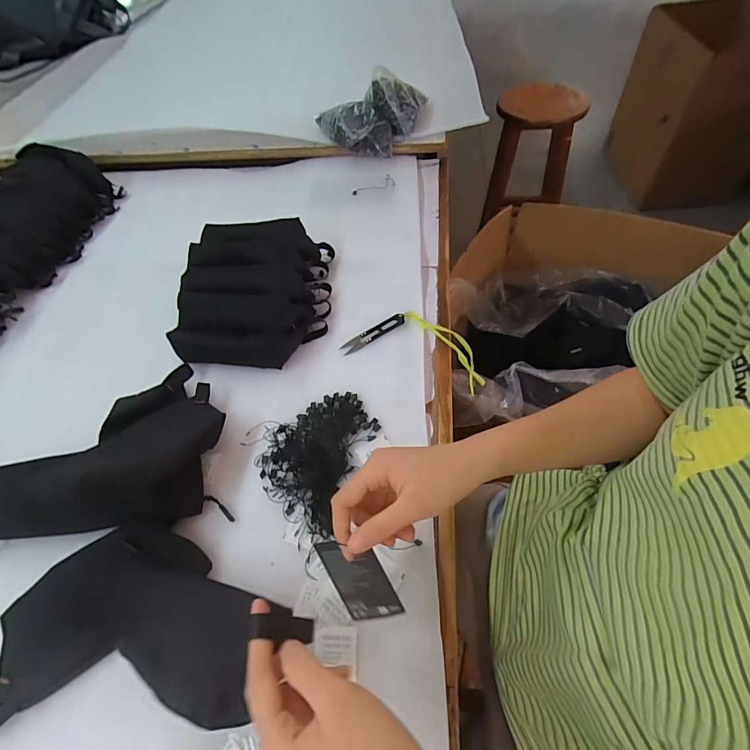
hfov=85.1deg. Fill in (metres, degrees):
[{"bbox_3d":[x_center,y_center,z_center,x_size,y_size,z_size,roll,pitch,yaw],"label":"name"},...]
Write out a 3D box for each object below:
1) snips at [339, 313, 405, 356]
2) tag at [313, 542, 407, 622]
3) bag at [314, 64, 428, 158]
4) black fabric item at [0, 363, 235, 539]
[{"bbox_3d":[-0.002,-0.061,0.589,0.104,0.007,0.022,-30,59,-15],"label":"snips"},{"bbox_3d":[-0.013,0.173,0.345,0.045,0.084,0.006,-19,17,10],"label":"tag"},{"bbox_3d":[0.004,-0.522,0.819,0.226,0.128,0.127,-13,55,-3],"label":"bag"},{"bbox_3d":[-0.315,0.069,0.476,0.265,0.087,0.215,-10,56,-2],"label":"black fabric item"}]

